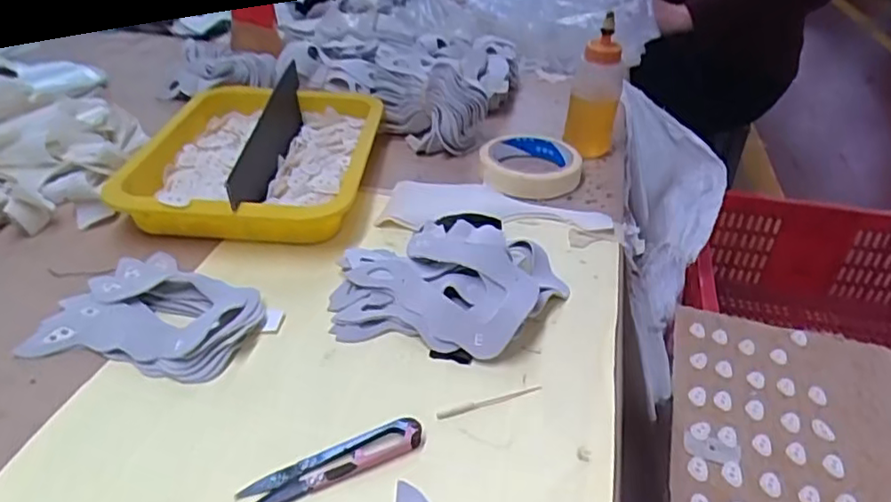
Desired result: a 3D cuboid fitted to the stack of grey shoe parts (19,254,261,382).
[{"bbox_3d":[-0.195,0.037,0.433,0.133,0.021,0.106,7,35,7],"label":"stack of grey shoe parts"}]

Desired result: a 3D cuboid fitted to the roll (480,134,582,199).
[{"bbox_3d":[0.086,-0.086,0.632,0.099,0.026,0.101,2,35,-1],"label":"roll"}]

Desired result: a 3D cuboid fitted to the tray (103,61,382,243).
[{"bbox_3d":[-0.173,-0.084,0.594,0.199,0.054,0.259,4,35,2],"label":"tray"}]

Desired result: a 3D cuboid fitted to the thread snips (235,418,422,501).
[{"bbox_3d":[-0.060,0.113,0.339,0.099,0.012,0.023,-16,39,-25],"label":"thread snips"}]

